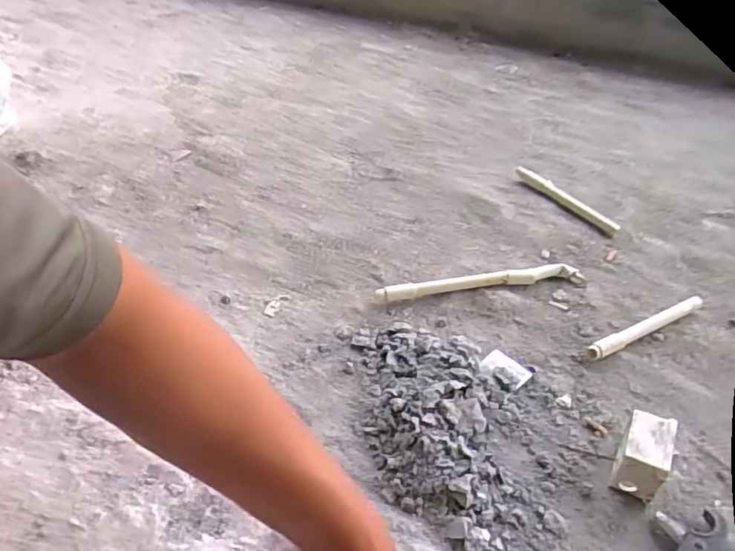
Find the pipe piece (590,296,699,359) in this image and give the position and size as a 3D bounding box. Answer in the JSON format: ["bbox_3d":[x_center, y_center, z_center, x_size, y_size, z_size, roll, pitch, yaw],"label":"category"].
[{"bbox_3d":[0.420,0.078,0.871,0.220,0.019,0.024,-19,47,-21],"label":"pipe piece"}]

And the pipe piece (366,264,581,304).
[{"bbox_3d":[0.178,0.012,0.933,0.329,0.026,0.025,-6,43,-9],"label":"pipe piece"}]

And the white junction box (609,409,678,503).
[{"bbox_3d":[0.325,0.212,0.686,0.054,0.077,0.071,23,47,22],"label":"white junction box"}]

